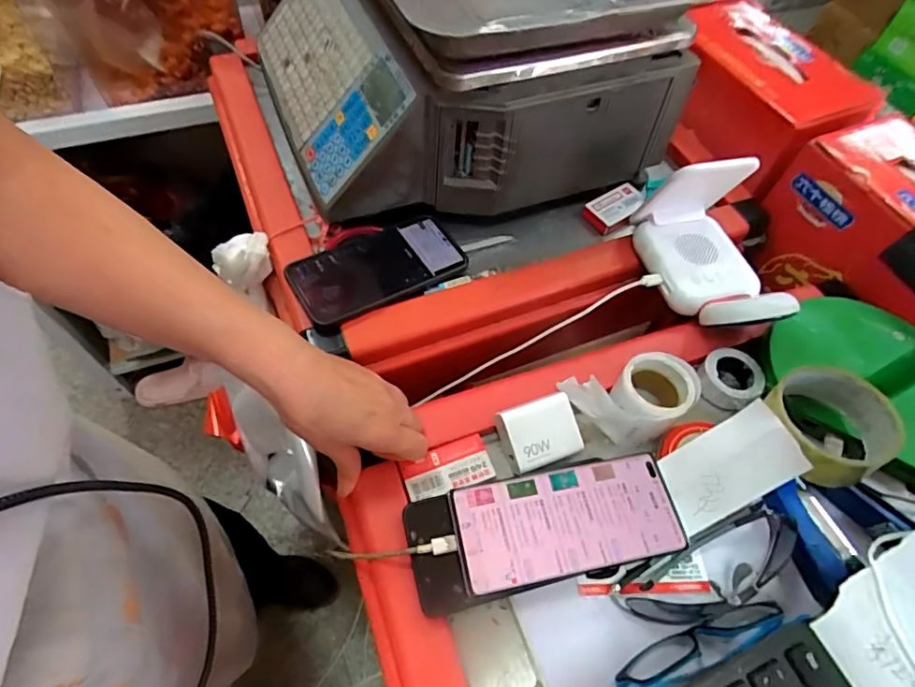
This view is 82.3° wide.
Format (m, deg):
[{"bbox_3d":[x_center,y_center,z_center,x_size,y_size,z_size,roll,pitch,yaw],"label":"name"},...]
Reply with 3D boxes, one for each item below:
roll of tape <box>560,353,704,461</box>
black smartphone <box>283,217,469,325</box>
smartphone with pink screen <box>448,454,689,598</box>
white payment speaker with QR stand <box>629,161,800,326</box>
[{"bbox_3d":[0.138,0.050,0.426,0.093,0.072,0.075,-19,61,-16],"label":"roll of tape"},{"bbox_3d":[-0.072,-0.069,0.487,0.153,0.017,0.076,-27,64,-19],"label":"black smartphone"},{"bbox_3d":[0.077,0.123,0.366,0.155,0.008,0.069,-8,59,-9],"label":"smartphone with pink screen"},{"bbox_3d":[0.232,-0.083,0.461,0.096,0.093,0.152,-7,59,-8],"label":"white payment speaker with QR stand"}]

